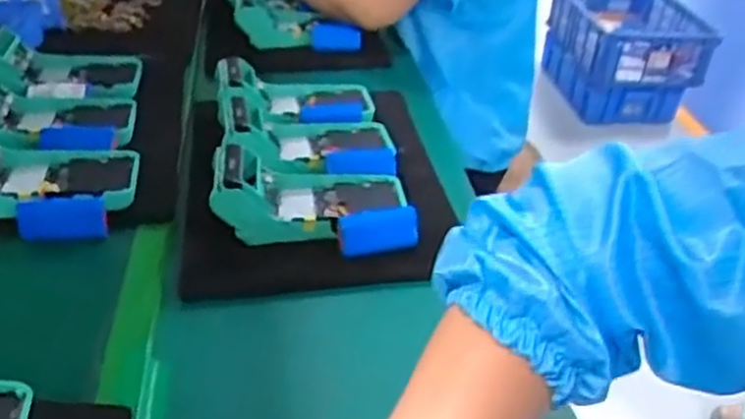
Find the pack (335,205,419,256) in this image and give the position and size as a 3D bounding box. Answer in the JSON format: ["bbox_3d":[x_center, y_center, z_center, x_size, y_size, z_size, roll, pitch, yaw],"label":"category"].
[{"bbox_3d":[0.006,0.017,0.599,0.067,0.036,0.018,-7,33,-7],"label":"pack"}]

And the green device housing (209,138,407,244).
[{"bbox_3d":[-0.054,-0.015,0.631,0.166,0.076,0.092,-4,33,-1],"label":"green device housing"}]

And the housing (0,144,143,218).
[{"bbox_3d":[-0.293,-0.033,0.606,0.165,0.079,0.099,-9,33,-9],"label":"housing"}]

